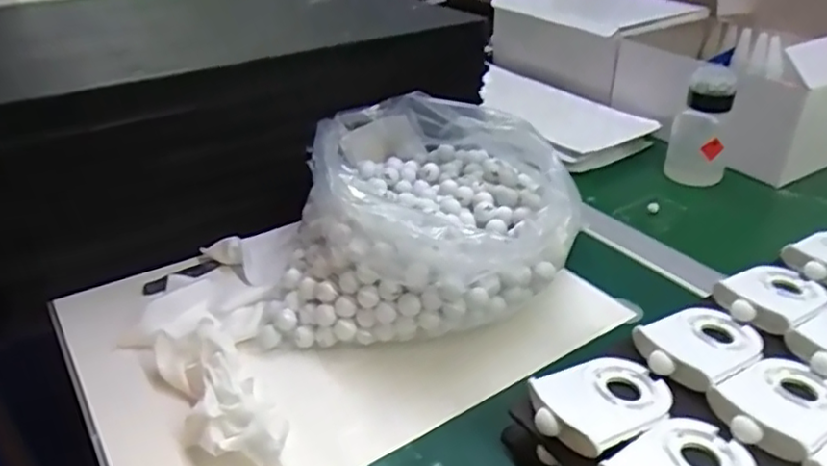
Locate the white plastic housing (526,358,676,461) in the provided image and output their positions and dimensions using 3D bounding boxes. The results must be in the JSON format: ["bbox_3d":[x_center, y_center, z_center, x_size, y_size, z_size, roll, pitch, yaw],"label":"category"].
[{"bbox_3d":[0.109,0.095,0.369,0.087,0.012,0.057,-18,35,-26],"label":"white plastic housing"}]

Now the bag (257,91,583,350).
[{"bbox_3d":[0.009,-0.023,0.516,0.218,0.110,0.225,3,31,5],"label":"bag"}]

